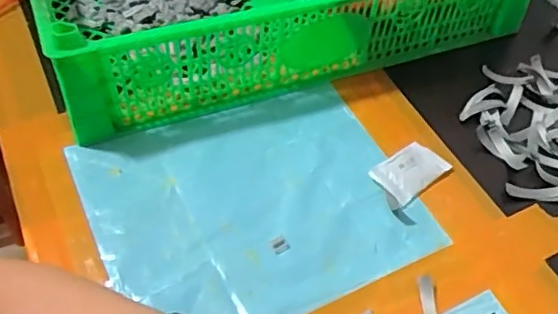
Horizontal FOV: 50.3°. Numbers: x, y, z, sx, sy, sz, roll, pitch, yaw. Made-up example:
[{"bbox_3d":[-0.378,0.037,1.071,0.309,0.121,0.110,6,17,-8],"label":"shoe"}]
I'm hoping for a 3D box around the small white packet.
[{"bbox_3d":[0.108,0.012,0.492,0.070,0.009,0.038,-30,56,-27],"label":"small white packet"}]

